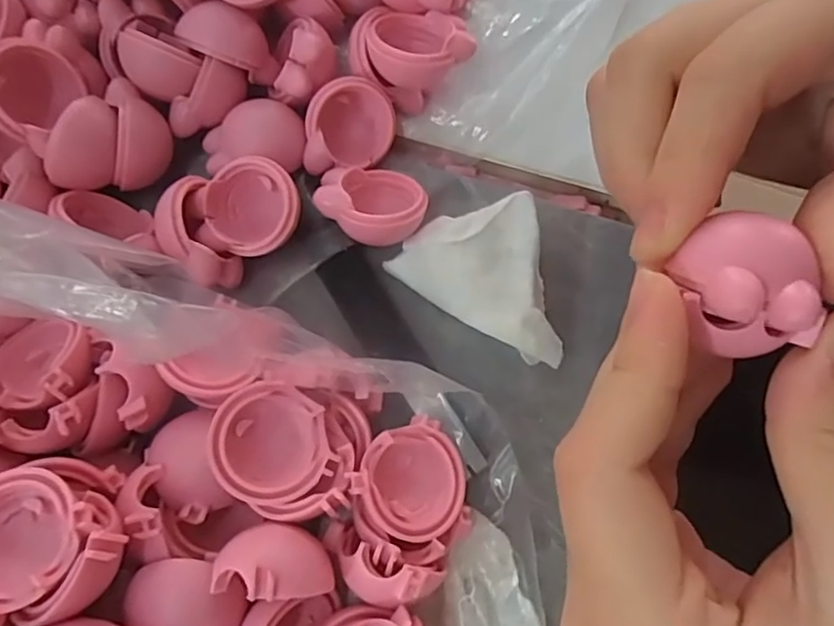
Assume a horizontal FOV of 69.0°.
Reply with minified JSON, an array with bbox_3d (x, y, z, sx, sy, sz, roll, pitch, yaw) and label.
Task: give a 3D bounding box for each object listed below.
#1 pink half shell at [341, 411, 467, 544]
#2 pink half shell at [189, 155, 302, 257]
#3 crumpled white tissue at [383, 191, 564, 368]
[{"bbox_3d":[-0.002,0.045,0.161,0.029,0.011,0.029,16,58,-27],"label":"pink half shell"},{"bbox_3d":[-0.051,-0.032,0.189,0.032,0.016,0.028,-1,86,5],"label":"pink half shell"},{"bbox_3d":[0.026,-0.014,0.189,0.058,0.020,0.038,35,74,9],"label":"crumpled white tissue"}]

